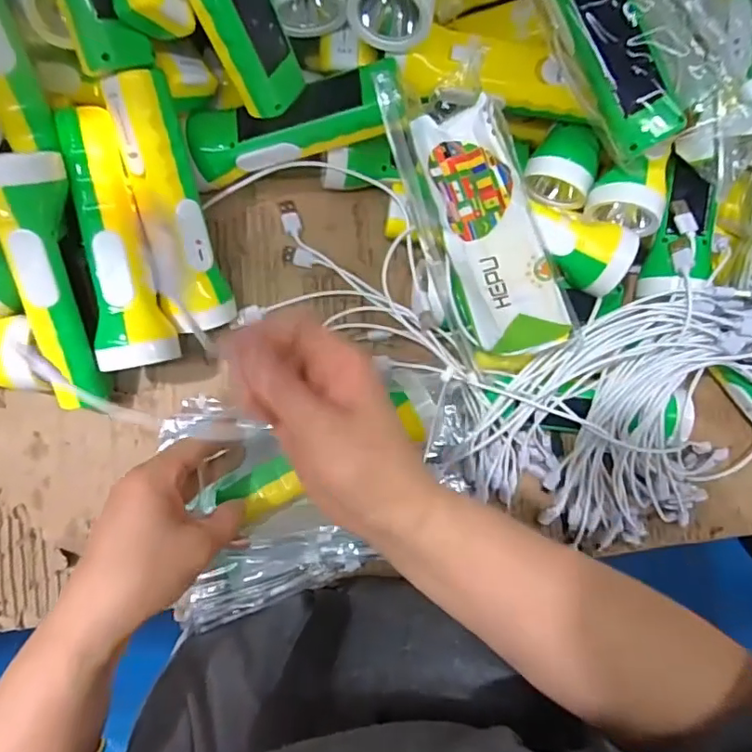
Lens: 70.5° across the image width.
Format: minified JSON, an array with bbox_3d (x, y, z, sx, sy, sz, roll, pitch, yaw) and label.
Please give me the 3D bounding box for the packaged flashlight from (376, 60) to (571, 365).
[{"bbox_3d":[0.069,-0.103,0.362,0.074,0.055,0.216,-31,113,-9],"label":"packaged flashlight"}]

